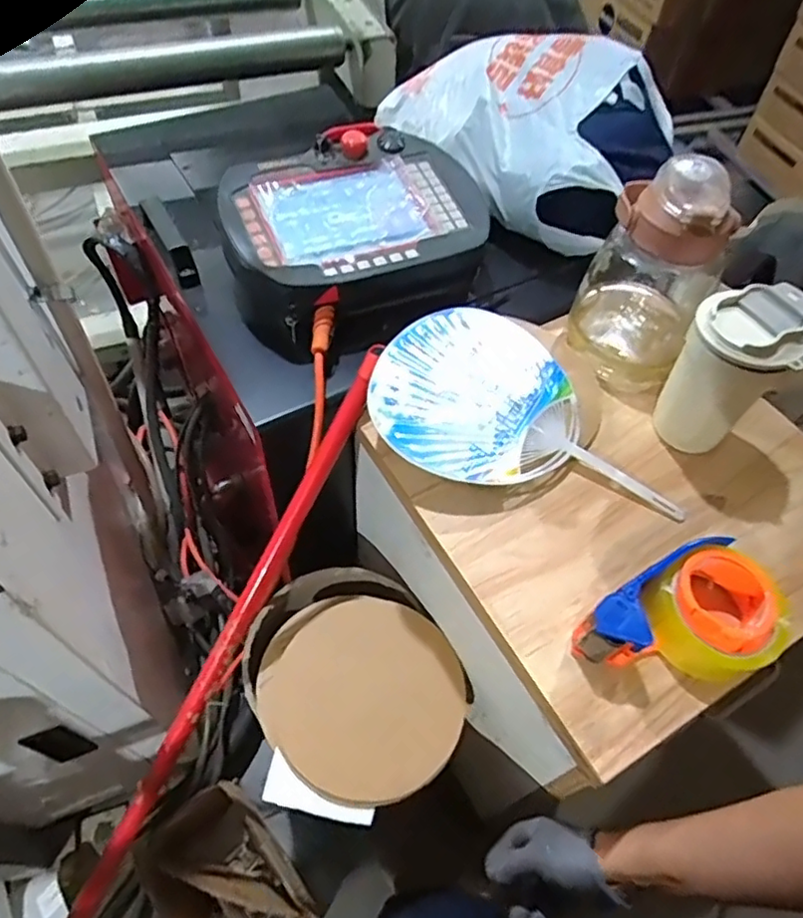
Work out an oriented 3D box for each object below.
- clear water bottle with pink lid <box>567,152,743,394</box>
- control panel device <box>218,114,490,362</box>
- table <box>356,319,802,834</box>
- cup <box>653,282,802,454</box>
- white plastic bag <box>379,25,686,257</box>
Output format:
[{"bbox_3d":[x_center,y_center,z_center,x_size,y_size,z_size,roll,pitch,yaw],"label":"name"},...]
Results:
[{"bbox_3d":[0.247,-0.174,0.623,0.126,0.216,0.132,26,59,13],"label":"clear water bottle with pink lid"},{"bbox_3d":[-0.054,-0.249,0.691,0.288,0.087,0.234,-32,64,-22],"label":"control panel device"},{"bbox_3d":[0.199,0.163,0.800,0.404,0.522,0.382,-27,62,-20],"label":"table"},{"bbox_3d":[0.289,-0.077,0.567,0.083,0.157,0.084,2,56,-2],"label":"cup"},{"bbox_3d":[0.158,-0.417,0.760,0.325,0.122,0.275,30,60,16],"label":"white plastic bag"}]

